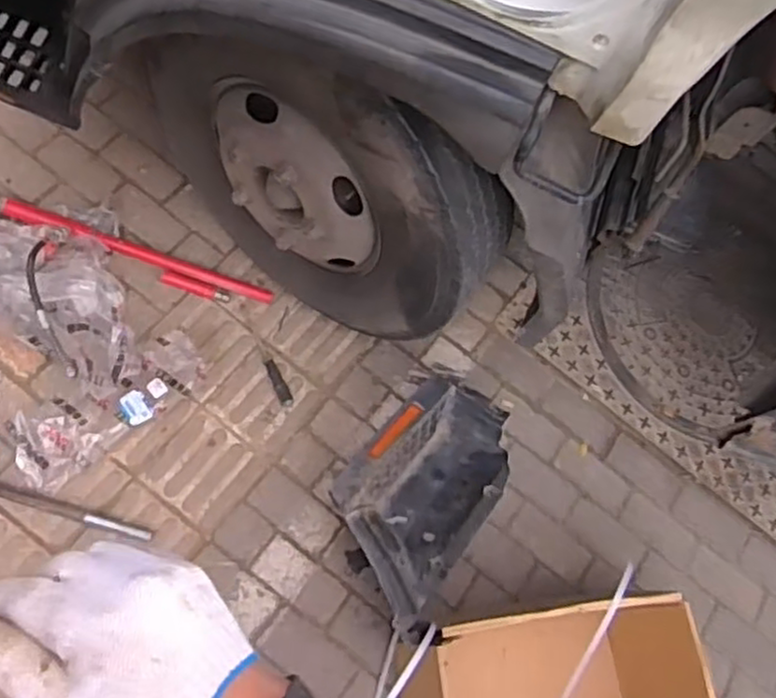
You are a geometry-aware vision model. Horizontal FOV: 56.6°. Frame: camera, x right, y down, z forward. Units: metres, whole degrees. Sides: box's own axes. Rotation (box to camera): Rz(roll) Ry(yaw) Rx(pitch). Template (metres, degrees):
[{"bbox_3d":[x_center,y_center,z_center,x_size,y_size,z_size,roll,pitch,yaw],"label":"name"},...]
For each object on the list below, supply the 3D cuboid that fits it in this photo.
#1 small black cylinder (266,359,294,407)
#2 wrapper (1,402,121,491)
[{"bbox_3d":[-0.239,0.075,1.579,0.026,0.025,0.112,-27,81,-6],"label":"small black cylinder"},{"bbox_3d":[-0.645,0.183,1.425,0.187,0.032,0.155,-16,80,-4],"label":"wrapper"}]

